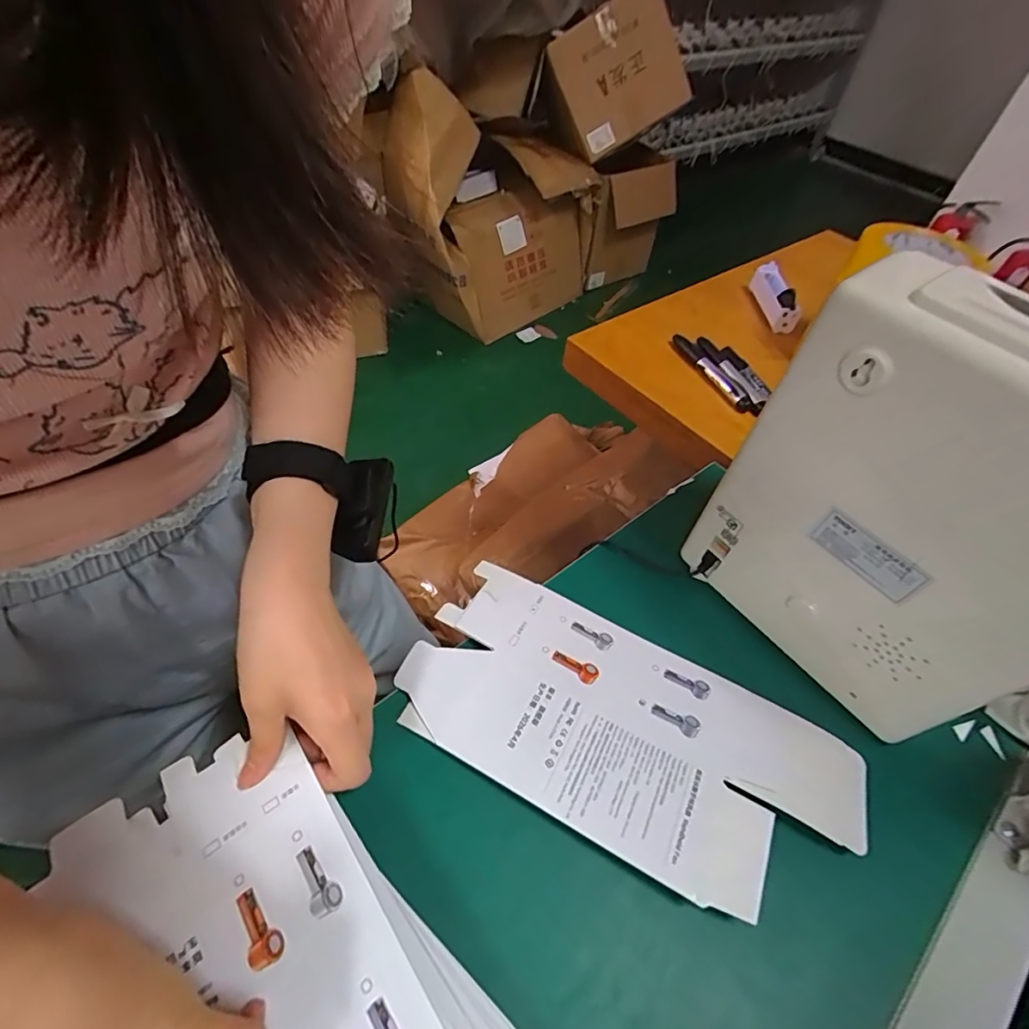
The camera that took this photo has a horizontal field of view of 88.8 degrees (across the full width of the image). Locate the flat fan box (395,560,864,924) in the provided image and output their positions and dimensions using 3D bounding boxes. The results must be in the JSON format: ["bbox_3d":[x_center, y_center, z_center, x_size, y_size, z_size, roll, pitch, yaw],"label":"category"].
[{"bbox_3d":[0.067,0.133,0.333,0.275,0.017,0.133,26,54,15],"label":"flat fan box"}]

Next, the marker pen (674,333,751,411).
[{"bbox_3d":[0.217,-0.156,0.577,0.016,0.019,0.134,-16,56,-16],"label":"marker pen"}]

